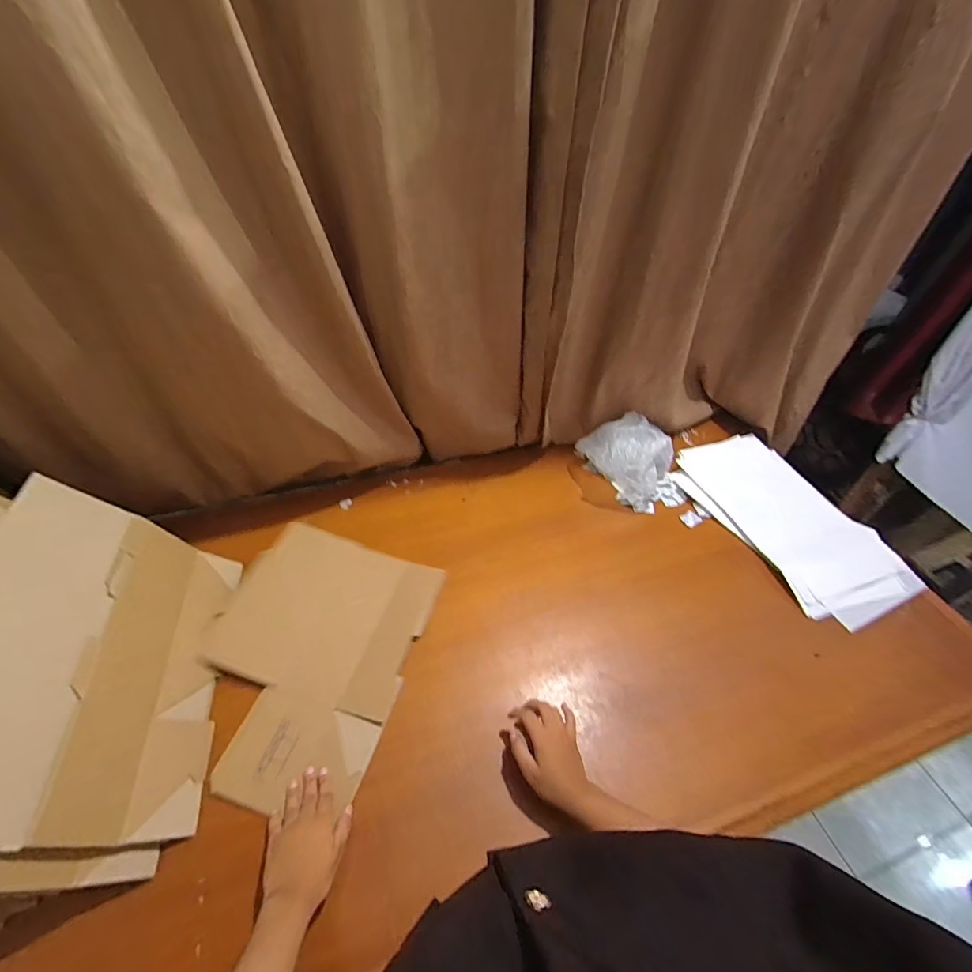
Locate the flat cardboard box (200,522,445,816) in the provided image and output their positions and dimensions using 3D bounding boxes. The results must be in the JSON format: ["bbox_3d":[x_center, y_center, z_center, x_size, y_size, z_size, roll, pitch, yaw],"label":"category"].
[{"bbox_3d":[-0.281,0.249,0.699,0.321,0.027,0.394,14,46,10],"label":"flat cardboard box"}]

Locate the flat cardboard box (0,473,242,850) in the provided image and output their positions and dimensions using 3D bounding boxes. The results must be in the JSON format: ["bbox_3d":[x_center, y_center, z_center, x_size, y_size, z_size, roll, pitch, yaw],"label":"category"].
[{"bbox_3d":[-0.492,0.211,0.572,0.018,0.308,0.407,-27,47,14],"label":"flat cardboard box"}]

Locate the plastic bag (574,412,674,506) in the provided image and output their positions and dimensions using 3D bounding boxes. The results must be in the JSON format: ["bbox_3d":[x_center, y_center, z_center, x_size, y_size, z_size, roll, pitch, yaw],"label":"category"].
[{"bbox_3d":[0.319,-0.068,0.963,0.205,0.137,0.176,-24,51,-24],"label":"plastic bag"}]

